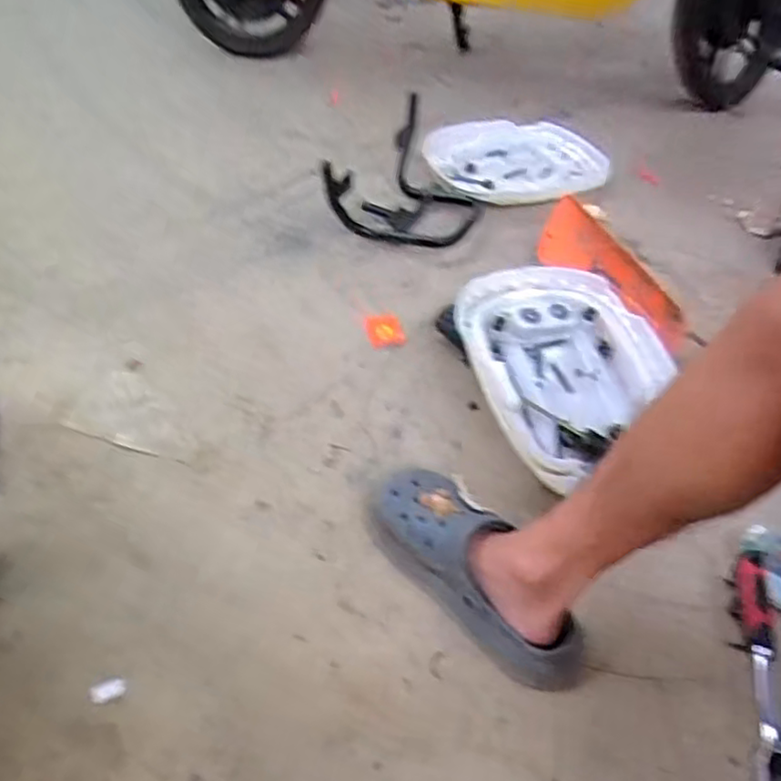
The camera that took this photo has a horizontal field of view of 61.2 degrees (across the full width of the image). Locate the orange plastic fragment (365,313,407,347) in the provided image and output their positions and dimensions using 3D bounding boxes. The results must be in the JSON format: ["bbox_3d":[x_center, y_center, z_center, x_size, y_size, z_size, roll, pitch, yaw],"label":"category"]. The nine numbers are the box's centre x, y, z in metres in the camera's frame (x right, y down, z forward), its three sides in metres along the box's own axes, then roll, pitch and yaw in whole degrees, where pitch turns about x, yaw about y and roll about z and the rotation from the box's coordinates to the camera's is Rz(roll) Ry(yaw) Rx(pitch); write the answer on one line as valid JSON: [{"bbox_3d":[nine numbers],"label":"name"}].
[{"bbox_3d":[-0.009,-0.091,1.002,0.055,0.010,0.066,-8,48,-14],"label":"orange plastic fragment"}]

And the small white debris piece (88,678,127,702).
[{"bbox_3d":[-0.264,0.281,0.618,0.032,0.004,0.019,-12,49,-17],"label":"small white debris piece"}]

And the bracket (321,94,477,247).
[{"bbox_3d":[0.027,-0.412,1.211,0.259,0.116,0.415,2,46,-5],"label":"bracket"}]

